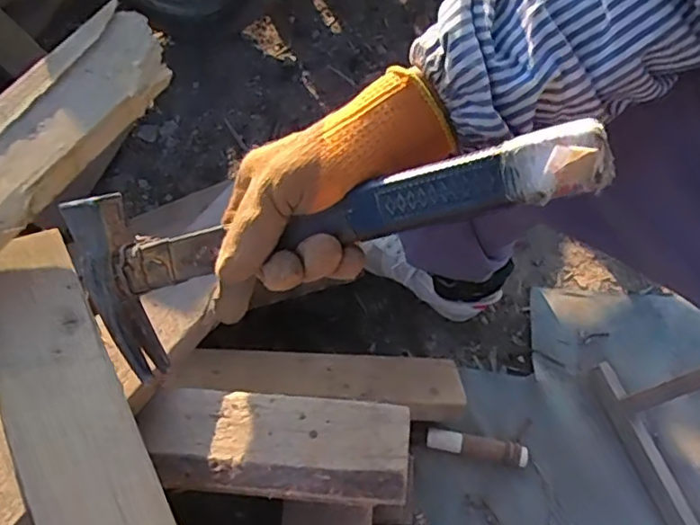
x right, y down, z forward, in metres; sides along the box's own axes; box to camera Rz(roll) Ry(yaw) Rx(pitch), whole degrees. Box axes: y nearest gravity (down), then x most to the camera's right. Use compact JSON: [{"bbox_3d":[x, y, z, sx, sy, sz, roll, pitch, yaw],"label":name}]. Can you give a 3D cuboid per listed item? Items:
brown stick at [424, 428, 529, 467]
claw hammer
[{"bbox_3d":[0.171,0.248,0.801,0.136,0.014,0.028,9,64,7],"label":"brown stick"},{"bbox_3d":[-0.026,-0.036,0.361,0.331,0.034,0.122,-23,100,20],"label":"claw hammer"}]

